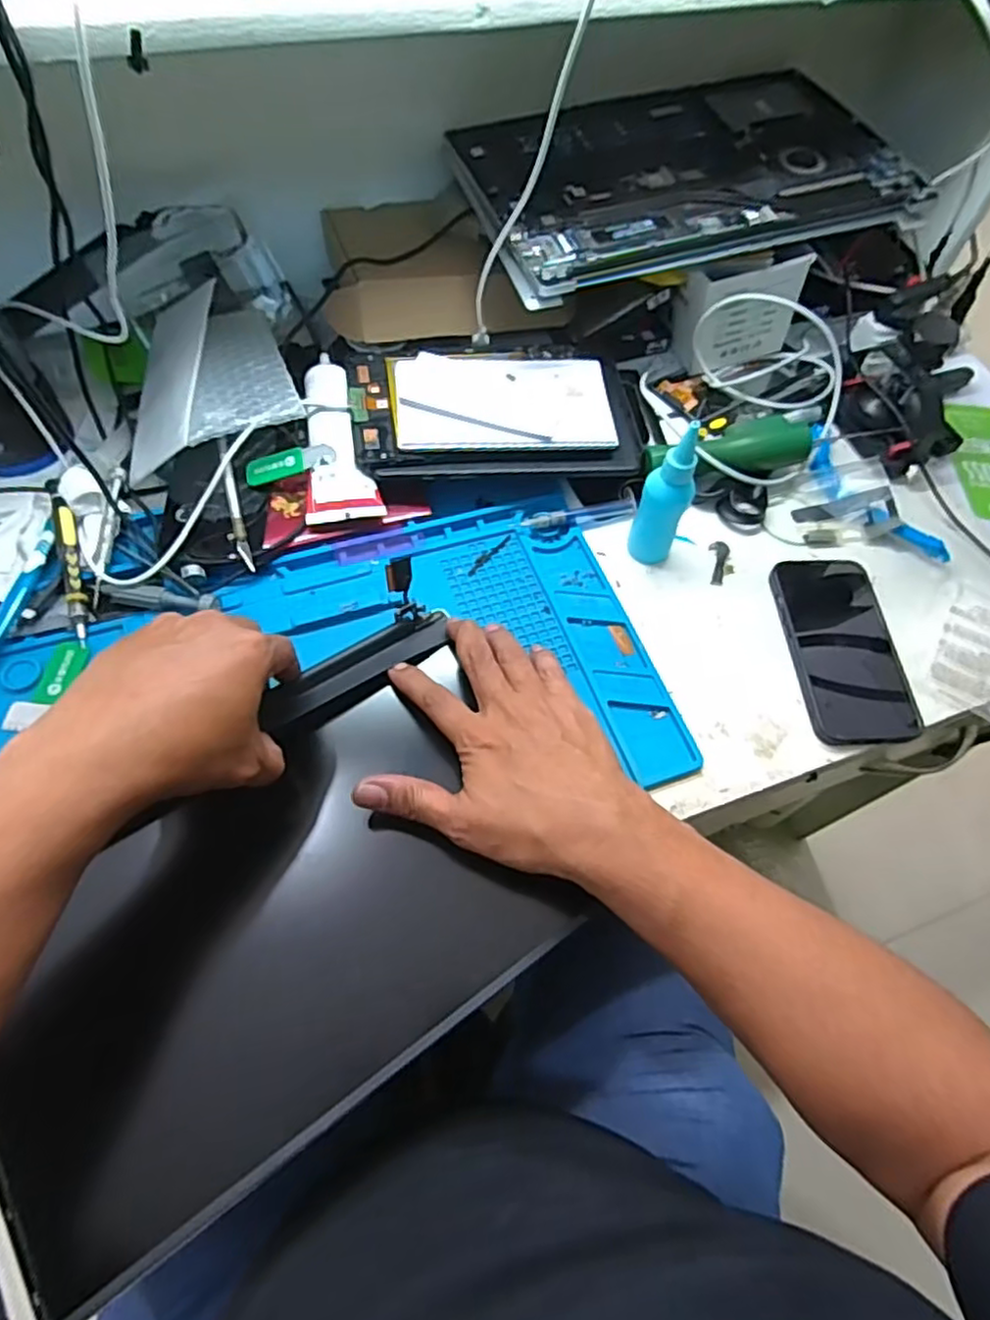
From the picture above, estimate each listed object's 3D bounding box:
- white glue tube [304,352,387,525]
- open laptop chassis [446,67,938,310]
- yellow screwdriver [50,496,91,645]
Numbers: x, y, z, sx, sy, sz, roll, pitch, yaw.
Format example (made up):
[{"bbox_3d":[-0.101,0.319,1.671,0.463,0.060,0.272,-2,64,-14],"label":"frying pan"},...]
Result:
[{"bbox_3d":[-0.127,-0.180,0.532,0.053,0.027,0.160,-9,62,-9],"label":"white glue tube"},{"bbox_3d":[0.168,-0.412,0.574,0.375,0.032,0.232,-17,64,-13],"label":"open laptop chassis"},{"bbox_3d":[-0.298,-0.064,0.475,0.014,0.009,0.114,-15,77,-12],"label":"yellow screwdriver"}]

